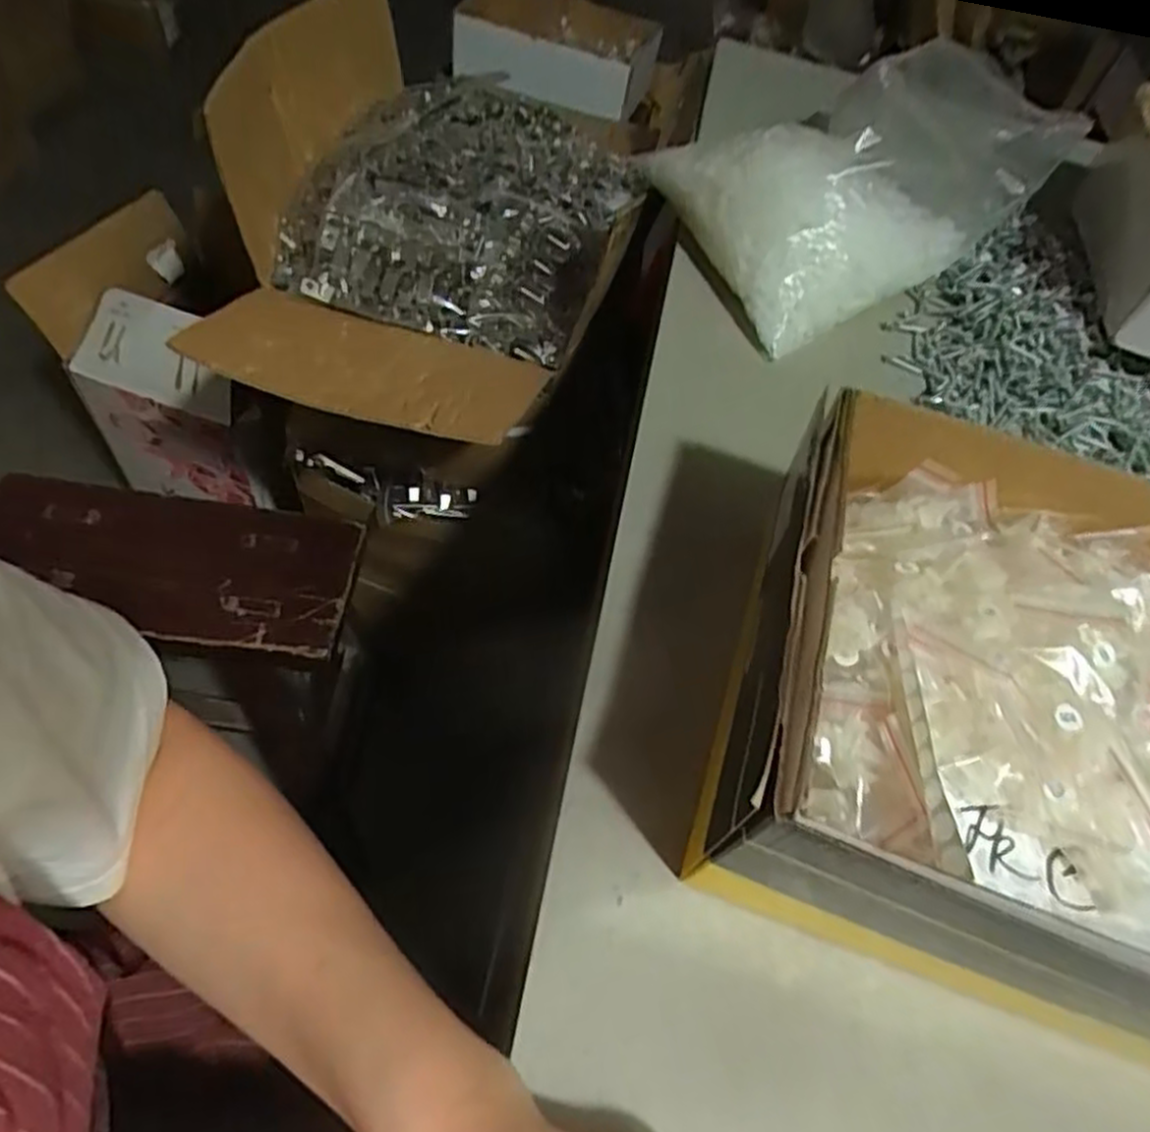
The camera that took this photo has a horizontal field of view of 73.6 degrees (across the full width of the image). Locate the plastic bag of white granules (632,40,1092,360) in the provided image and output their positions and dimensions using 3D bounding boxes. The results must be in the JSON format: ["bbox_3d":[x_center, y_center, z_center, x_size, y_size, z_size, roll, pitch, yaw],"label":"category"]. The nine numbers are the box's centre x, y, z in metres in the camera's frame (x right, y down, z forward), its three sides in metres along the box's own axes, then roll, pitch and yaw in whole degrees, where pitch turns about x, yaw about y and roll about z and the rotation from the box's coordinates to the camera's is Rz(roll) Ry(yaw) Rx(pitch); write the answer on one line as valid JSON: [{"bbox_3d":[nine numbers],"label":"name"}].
[{"bbox_3d":[0.219,-0.288,0.569,0.278,0.110,0.205,-16,61,-19],"label":"plastic bag of white granules"}]

